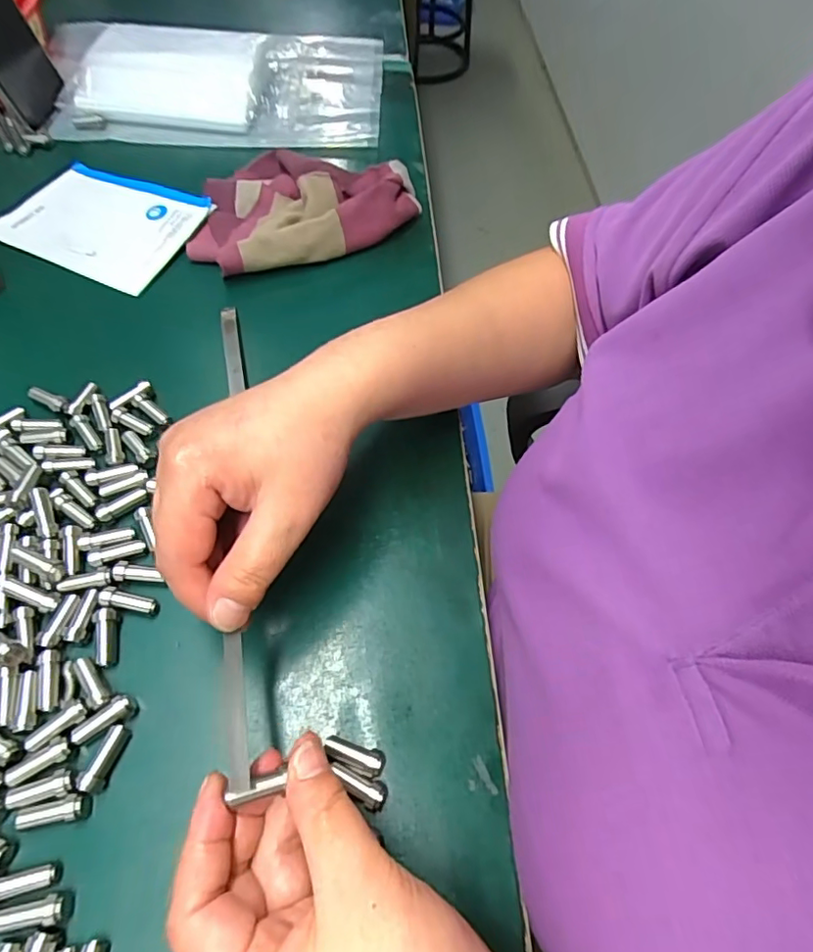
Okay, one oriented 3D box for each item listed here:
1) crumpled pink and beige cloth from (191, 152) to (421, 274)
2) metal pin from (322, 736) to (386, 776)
[{"bbox_3d":[-0.082,-0.217,0.439,0.172,0.038,0.119,-16,61,-13],"label":"crumpled pink and beige cloth"},{"bbox_3d":[-0.023,0.123,0.250,0.028,0.010,0.011,20,59,9],"label":"metal pin"}]

